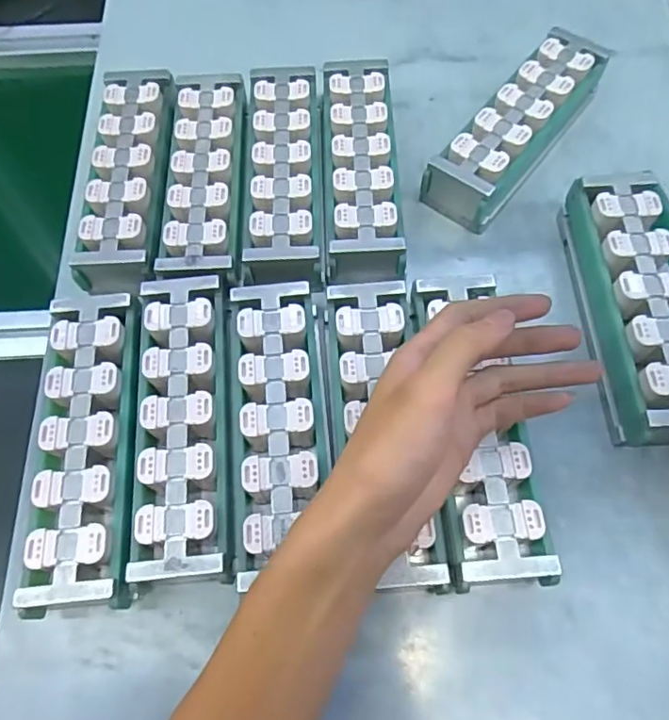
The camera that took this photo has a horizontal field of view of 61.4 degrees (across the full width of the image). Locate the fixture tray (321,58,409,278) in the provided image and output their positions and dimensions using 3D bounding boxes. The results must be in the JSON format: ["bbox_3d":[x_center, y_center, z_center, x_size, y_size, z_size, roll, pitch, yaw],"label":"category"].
[{"bbox_3d":[0.024,-0.147,0.447,0.062,0.061,0.199,-1,67,0],"label":"fixture tray"}]

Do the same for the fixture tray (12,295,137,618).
[{"bbox_3d":[-0.153,0.050,0.355,0.060,0.045,0.196,-7,65,-2],"label":"fixture tray"}]

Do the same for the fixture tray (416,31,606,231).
[{"bbox_3d":[0.148,-0.186,0.460,0.056,0.052,0.196,36,71,16],"label":"fixture tray"}]

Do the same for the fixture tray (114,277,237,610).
[{"bbox_3d":[-0.097,0.040,0.358,0.063,0.043,0.194,-7,65,-2],"label":"fixture tray"}]

